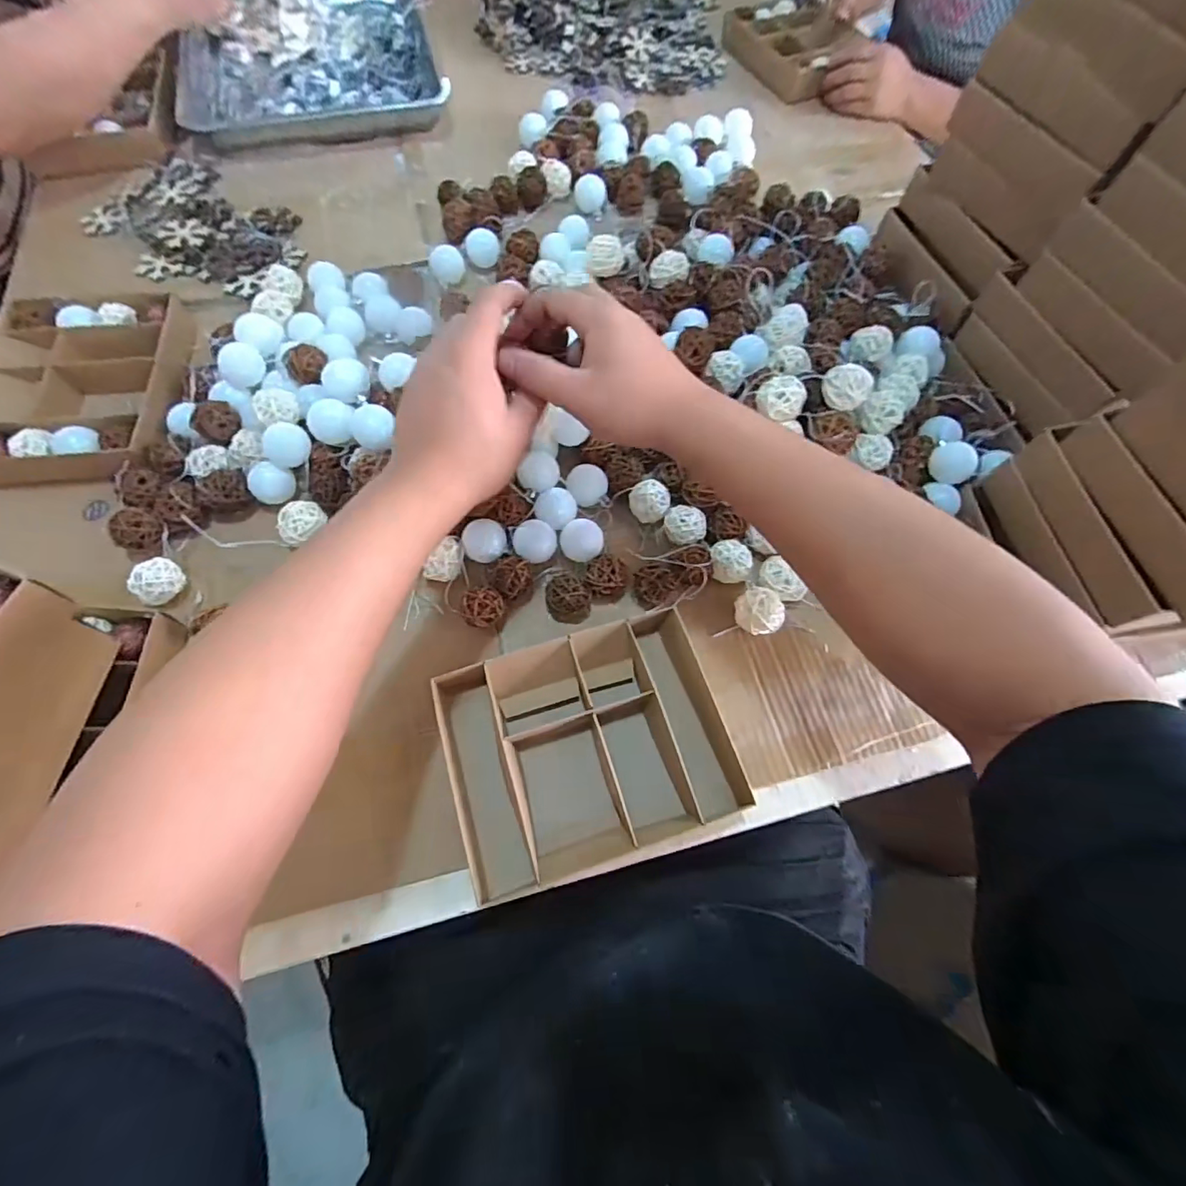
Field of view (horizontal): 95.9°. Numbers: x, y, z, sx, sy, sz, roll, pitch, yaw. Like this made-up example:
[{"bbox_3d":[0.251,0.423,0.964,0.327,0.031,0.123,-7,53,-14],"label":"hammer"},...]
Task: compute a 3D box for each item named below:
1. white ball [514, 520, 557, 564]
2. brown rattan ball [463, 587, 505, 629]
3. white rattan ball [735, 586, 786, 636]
[{"bbox_3d":[-0.053,-0.044,0.490,0.038,0.031,0.036,1,66,-2],"label":"white ball"},{"bbox_3d":[-0.094,0.015,0.462,0.032,0.034,0.031,1,66,-2],"label":"brown rattan ball"},{"bbox_3d":[0.147,0.017,0.475,0.035,0.034,0.042,-36,73,-17],"label":"white rattan ball"}]

